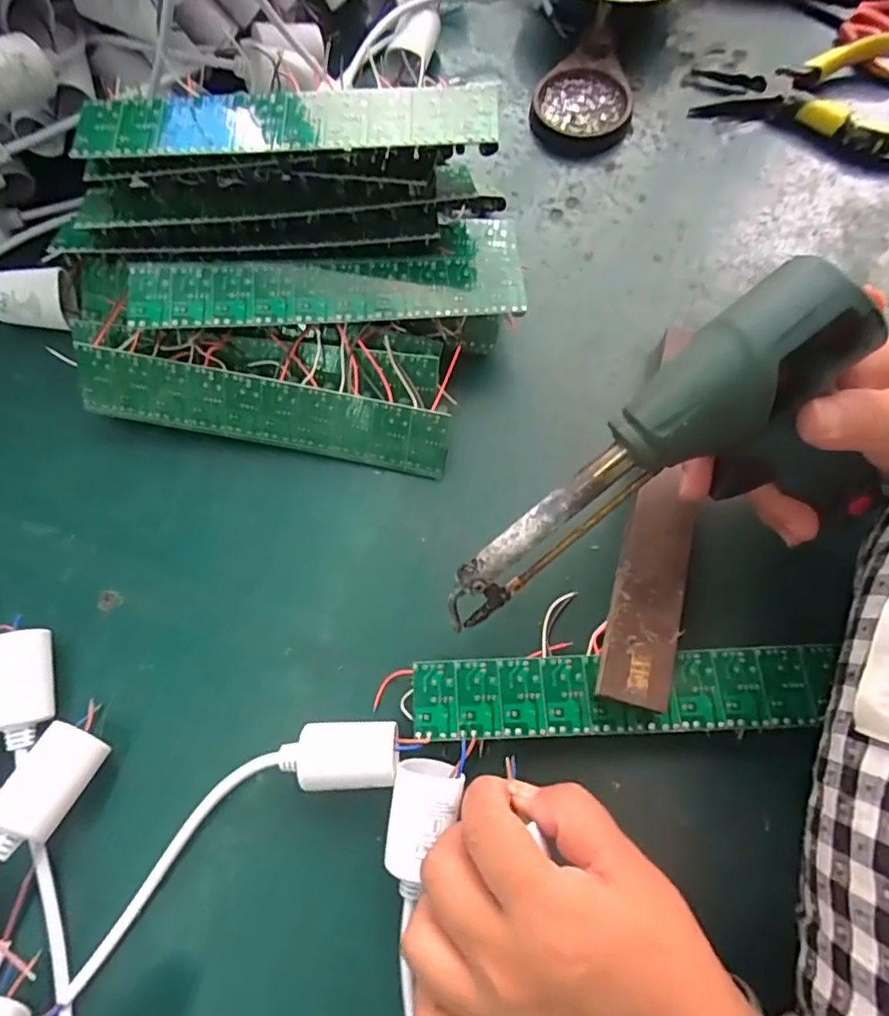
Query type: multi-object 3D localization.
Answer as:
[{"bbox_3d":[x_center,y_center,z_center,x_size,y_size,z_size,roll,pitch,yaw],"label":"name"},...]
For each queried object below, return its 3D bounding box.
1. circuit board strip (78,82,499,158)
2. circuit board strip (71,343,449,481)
[{"bbox_3d":[-0.075,-0.187,0.275,0.200,0.011,0.036,0,73,0],"label":"circuit board strip"},{"bbox_3d":[-0.099,-0.052,0.313,0.200,0.039,0.004,11,31,1],"label":"circuit board strip"}]

